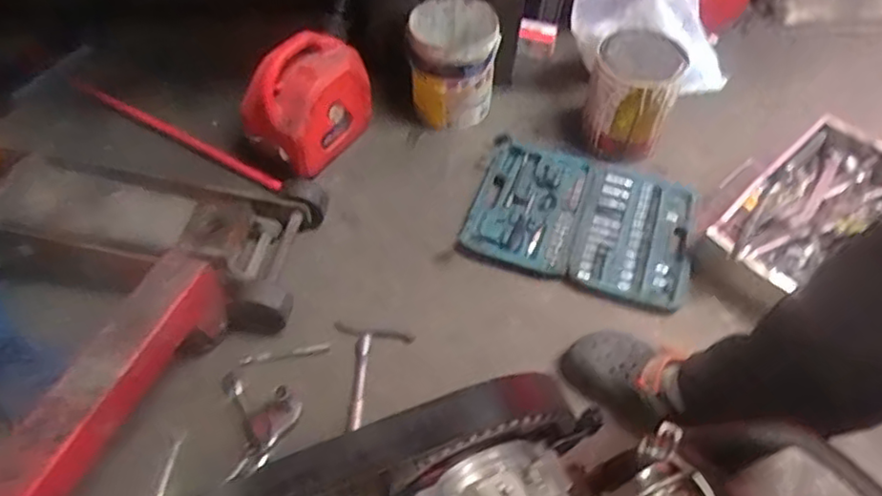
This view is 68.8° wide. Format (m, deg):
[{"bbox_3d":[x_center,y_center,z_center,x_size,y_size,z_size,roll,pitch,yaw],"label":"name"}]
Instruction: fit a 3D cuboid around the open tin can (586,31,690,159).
[{"bbox_3d":[0.371,-0.301,1.251,0.160,0.179,0.169,13,56,9],"label":"open tin can"}]

